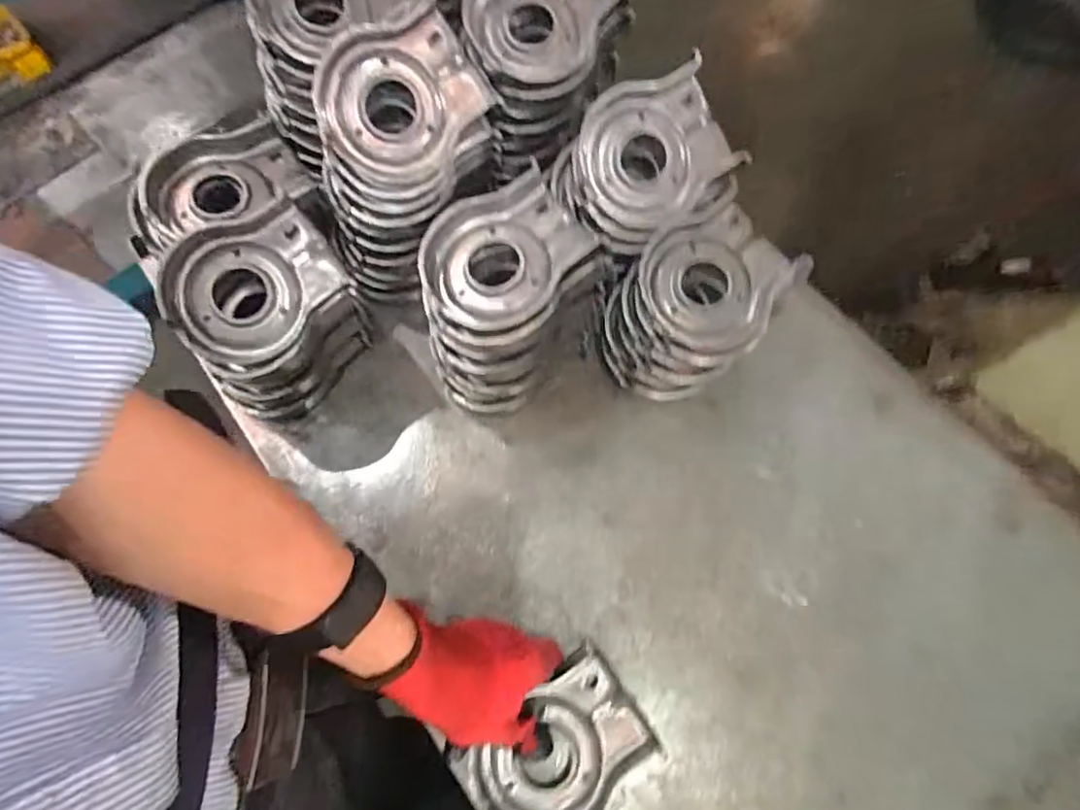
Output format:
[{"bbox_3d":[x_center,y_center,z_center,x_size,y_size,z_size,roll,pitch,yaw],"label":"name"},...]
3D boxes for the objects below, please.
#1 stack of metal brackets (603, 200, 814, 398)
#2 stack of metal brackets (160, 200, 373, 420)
[{"bbox_3d":[0.129,-0.076,0.500,0.111,0.113,0.144,42,76,16],"label":"stack of metal brackets"},{"bbox_3d":[-0.208,-0.063,0.491,0.132,0.147,0.098,-25,70,-7],"label":"stack of metal brackets"}]

